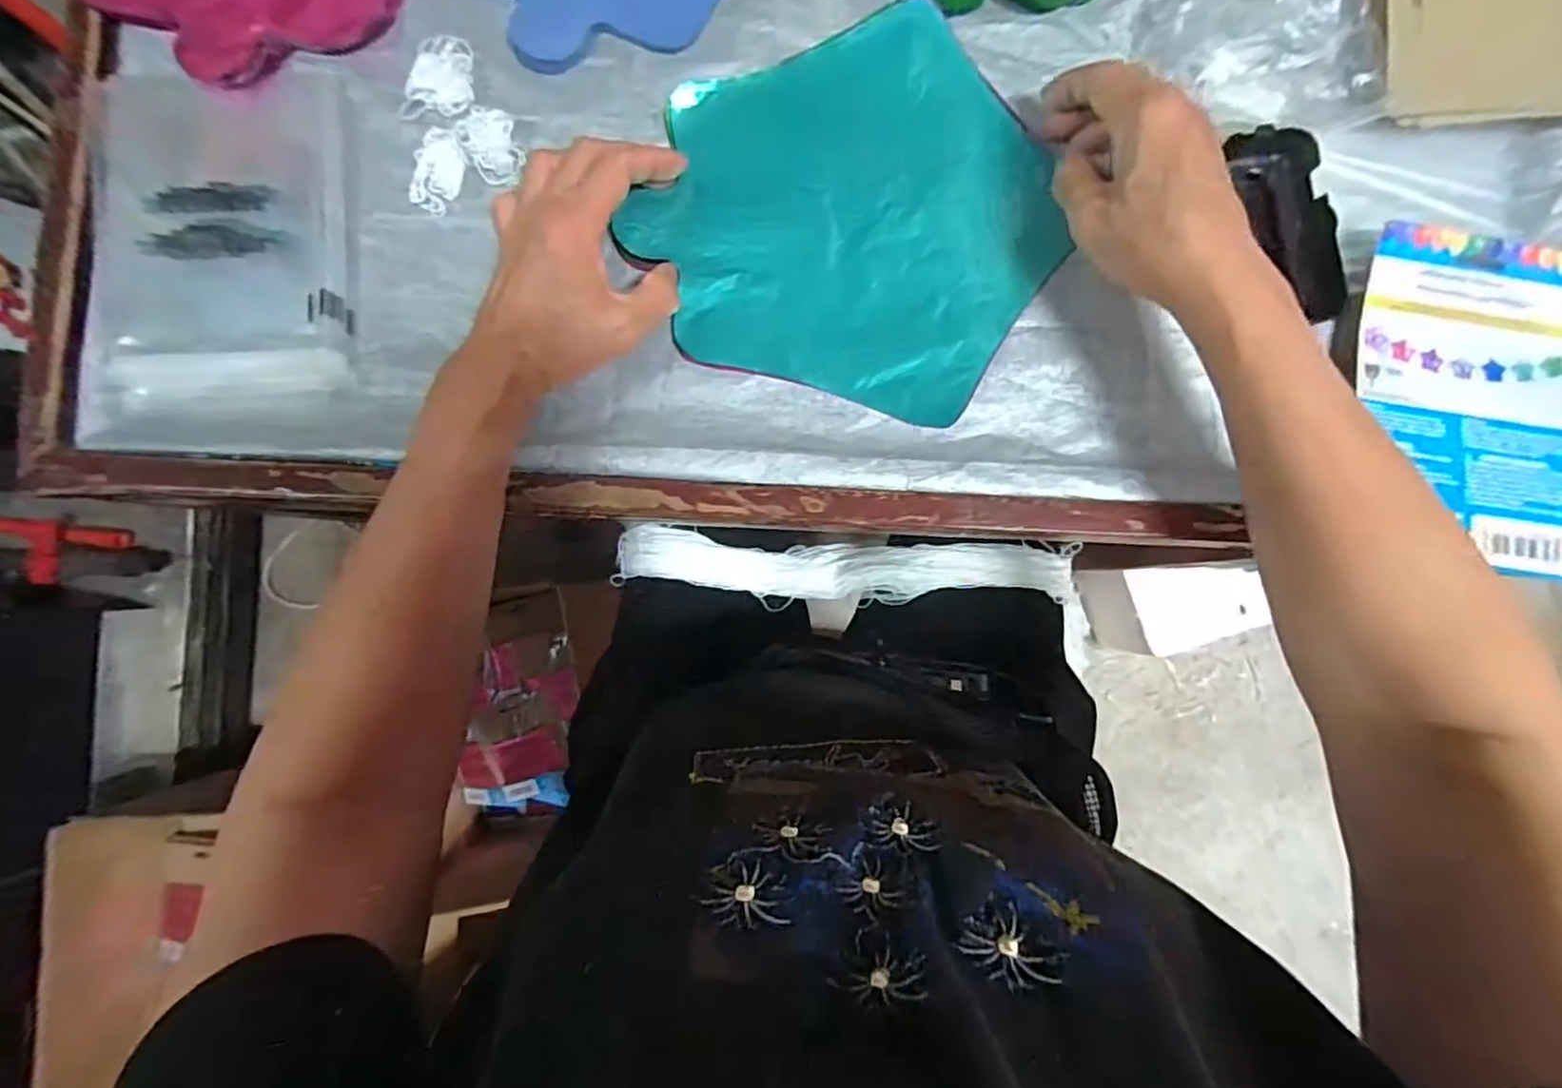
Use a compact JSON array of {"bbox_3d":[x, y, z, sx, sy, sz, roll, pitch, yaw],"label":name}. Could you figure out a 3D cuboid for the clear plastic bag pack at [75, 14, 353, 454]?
[{"bbox_3d":[-0.329,-0.184,0.389,0.147,0.013,0.230,-5,86,2],"label":"clear plastic bag pack"}]

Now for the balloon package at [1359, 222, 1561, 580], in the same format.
[{"bbox_3d":[0.372,-0.080,0.358,0.109,0.014,0.184,4,86,3],"label":"balloon package"}]

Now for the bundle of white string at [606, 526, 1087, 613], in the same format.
[{"bbox_3d":[0.051,0.023,0.579,0.383,0.070,0.057,3,88,0],"label":"bundle of white string"}]

